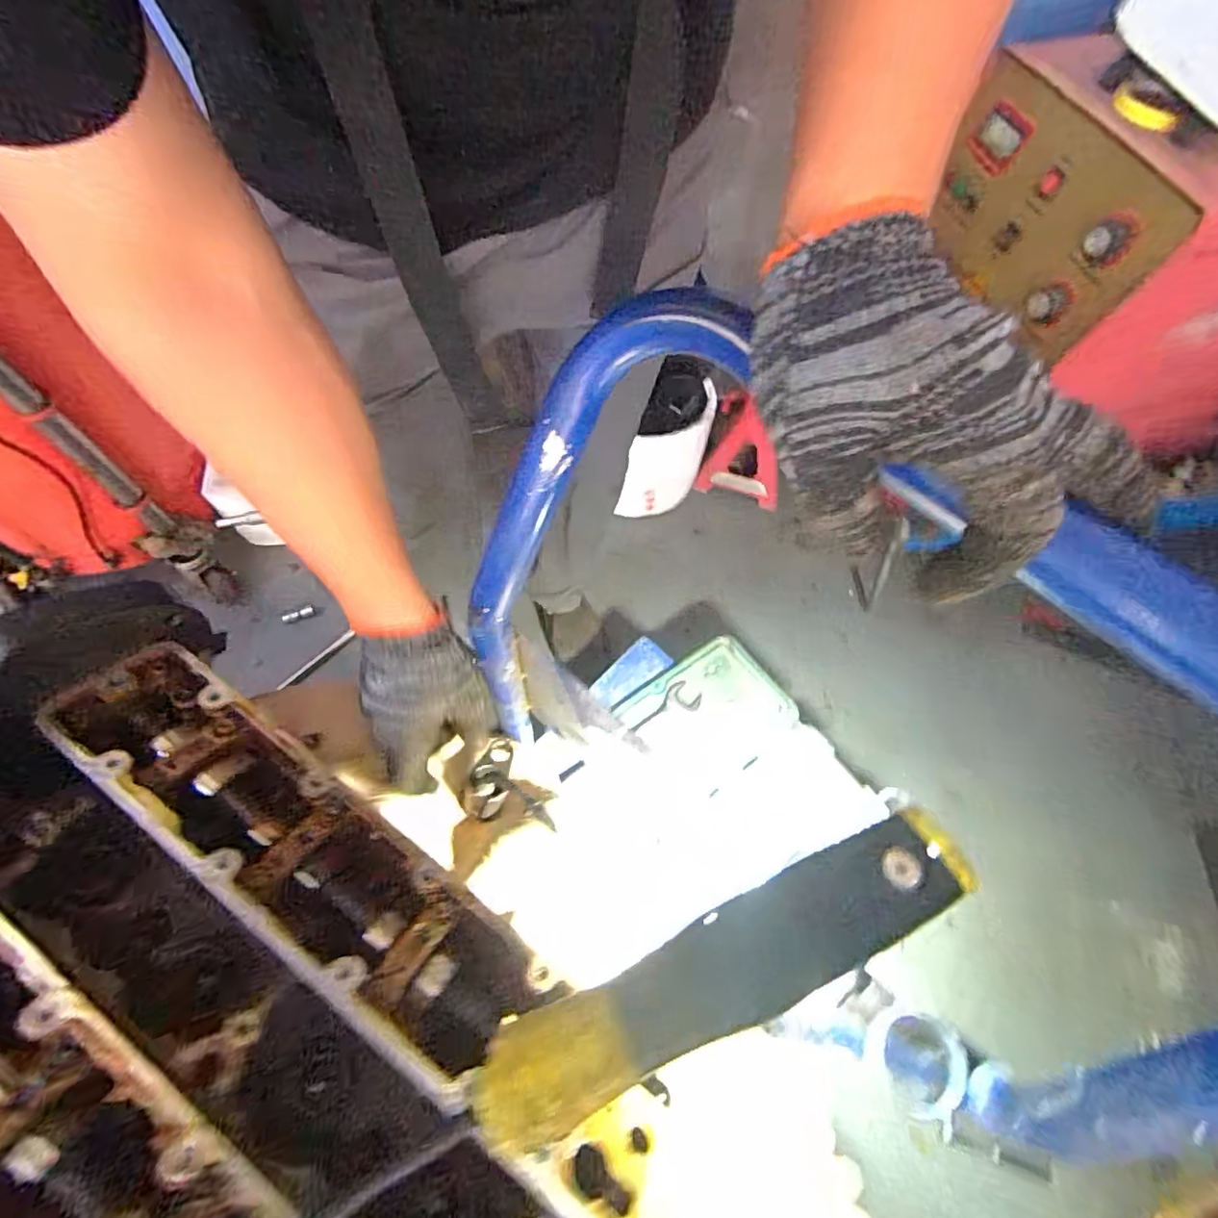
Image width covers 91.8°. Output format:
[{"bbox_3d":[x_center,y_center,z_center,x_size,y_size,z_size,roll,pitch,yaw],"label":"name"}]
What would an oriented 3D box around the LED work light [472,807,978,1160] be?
[{"bbox_3d":[0.082,0.188,0.322,0.306,0.021,0.058,-11,64,-26],"label":"LED work light"}]

